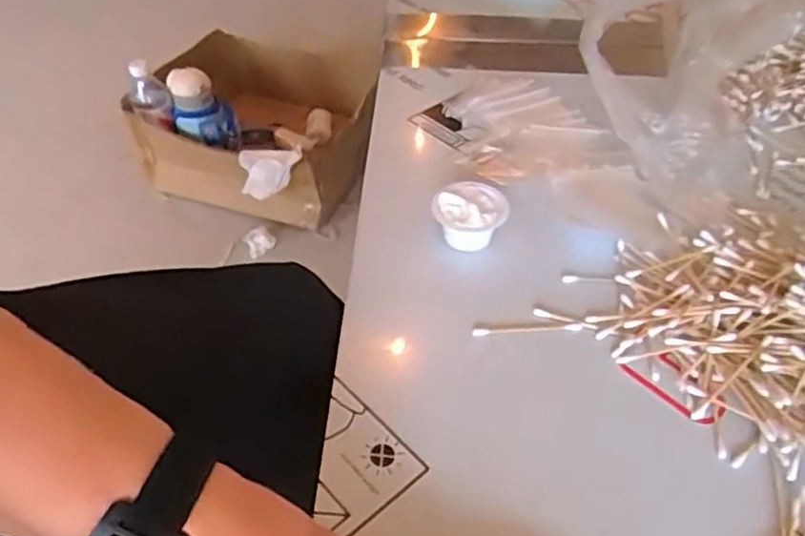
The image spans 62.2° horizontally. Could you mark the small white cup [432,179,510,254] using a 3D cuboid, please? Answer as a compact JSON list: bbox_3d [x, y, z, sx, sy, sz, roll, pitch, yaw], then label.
[{"bbox_3d":[0.049,-0.039,0.486,0.052,0.034,0.044,7,45,6],"label":"small white cup"}]

